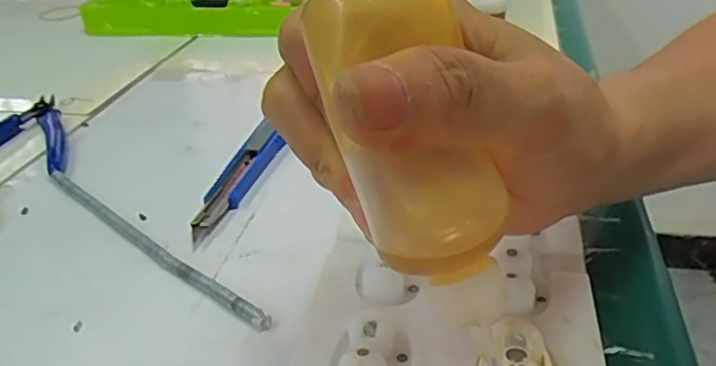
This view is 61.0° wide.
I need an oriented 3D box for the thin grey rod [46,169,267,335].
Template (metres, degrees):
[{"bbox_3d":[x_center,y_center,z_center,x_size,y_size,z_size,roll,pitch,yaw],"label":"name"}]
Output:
[{"bbox_3d":[-0.103,0.027,0.288,0.179,0.008,0.007,23,40,36],"label":"thin grey rod"}]

